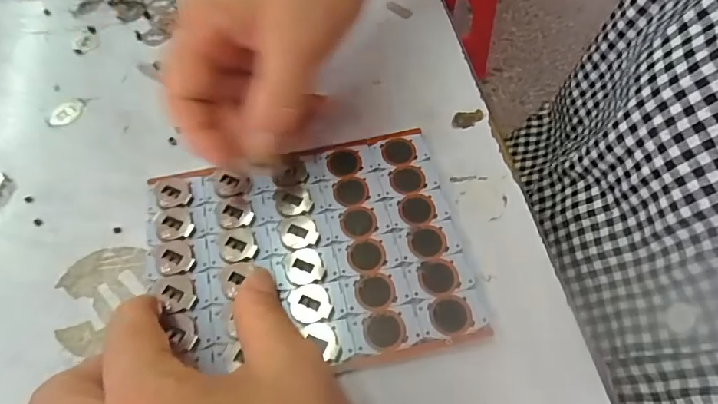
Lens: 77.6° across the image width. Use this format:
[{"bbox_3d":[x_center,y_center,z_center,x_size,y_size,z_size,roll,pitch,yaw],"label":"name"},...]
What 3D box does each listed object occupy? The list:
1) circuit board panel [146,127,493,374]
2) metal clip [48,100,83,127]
[{"bbox_3d":[-0.025,0.023,0.215,0.146,0.006,0.114,-12,63,-6],"label":"circuit board panel"},{"bbox_3d":[-0.171,-0.052,0.260,0.021,0.004,0.014,-39,69,-18],"label":"metal clip"}]

